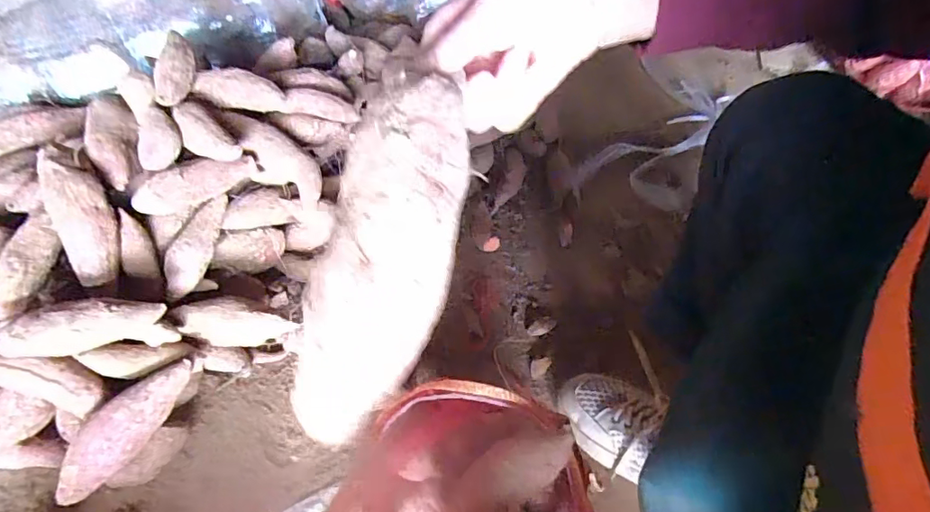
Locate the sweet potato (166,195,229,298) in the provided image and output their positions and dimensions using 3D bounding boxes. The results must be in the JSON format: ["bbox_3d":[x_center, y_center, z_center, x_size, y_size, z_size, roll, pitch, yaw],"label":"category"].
[{"bbox_3d":[-0.344,-0.013,0.687,0.035,0.040,0.145,21,84,19],"label":"sweet potato"}]

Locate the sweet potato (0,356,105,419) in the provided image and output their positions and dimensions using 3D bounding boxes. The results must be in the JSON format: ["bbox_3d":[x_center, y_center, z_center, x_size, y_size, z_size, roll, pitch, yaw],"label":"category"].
[{"bbox_3d":[-0.461,0.133,0.587,0.124,0.058,0.041,29,46,-25],"label":"sweet potato"}]

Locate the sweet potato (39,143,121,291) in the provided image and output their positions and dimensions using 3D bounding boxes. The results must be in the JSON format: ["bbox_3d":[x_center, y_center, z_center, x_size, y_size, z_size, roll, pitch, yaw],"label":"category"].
[{"bbox_3d":[-0.447,-0.052,0.630,0.062,0.046,0.176,-17,95,-11],"label":"sweet potato"}]

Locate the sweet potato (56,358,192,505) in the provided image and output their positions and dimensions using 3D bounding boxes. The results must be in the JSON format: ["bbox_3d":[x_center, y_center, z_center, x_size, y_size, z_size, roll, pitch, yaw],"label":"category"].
[{"bbox_3d":[-0.378,0.189,0.591,0.046,0.048,0.185,31,72,25],"label":"sweet potato"}]

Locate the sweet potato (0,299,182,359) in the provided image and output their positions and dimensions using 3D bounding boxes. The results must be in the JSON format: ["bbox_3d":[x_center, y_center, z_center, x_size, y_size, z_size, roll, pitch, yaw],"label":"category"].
[{"bbox_3d":[-0.408,0.075,0.588,0.165,0.056,0.045,-3,46,-32],"label":"sweet potato"}]

